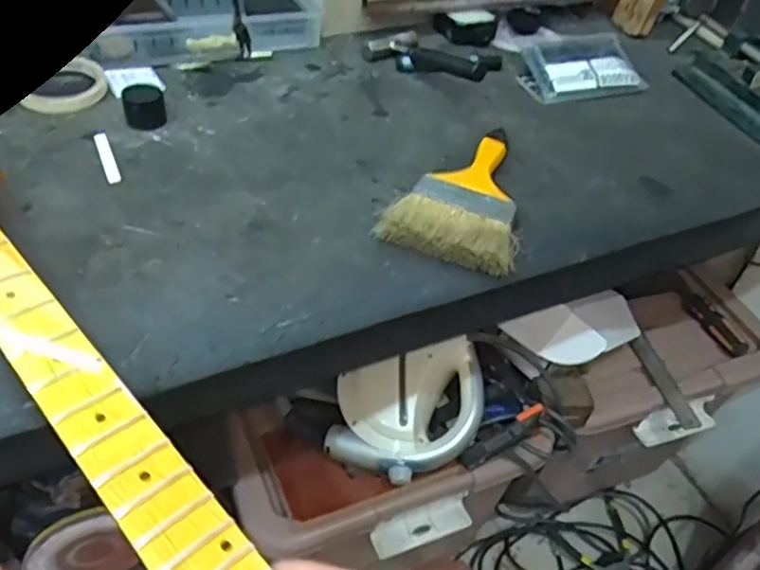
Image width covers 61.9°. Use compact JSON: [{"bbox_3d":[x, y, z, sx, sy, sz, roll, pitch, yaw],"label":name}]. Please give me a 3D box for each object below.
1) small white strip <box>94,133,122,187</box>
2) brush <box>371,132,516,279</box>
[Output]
[{"bbox_3d":[-0.264,-0.124,0.615,0.011,0.005,0.087,-16,48,-23],"label":"small white strip"},{"bbox_3d":[0.089,-0.094,0.616,0.117,0.027,0.205,19,44,12],"label":"brush"}]

